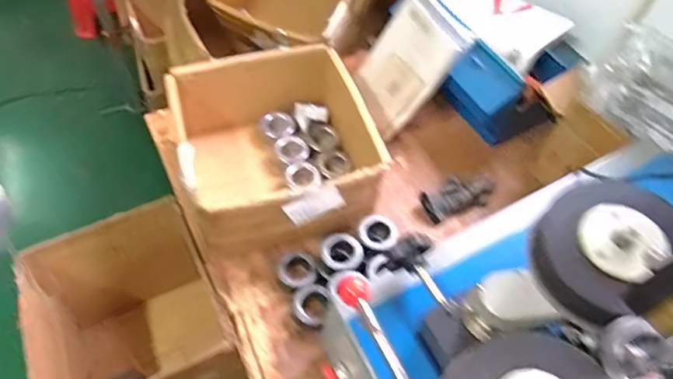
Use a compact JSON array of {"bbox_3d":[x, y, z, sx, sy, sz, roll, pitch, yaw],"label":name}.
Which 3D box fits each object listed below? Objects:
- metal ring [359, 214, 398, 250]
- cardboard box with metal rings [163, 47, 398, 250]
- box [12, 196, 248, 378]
[{"bbox_3d":[0.073,0.074,0.873,0.066,0.024,0.057,6,53,0],"label":"metal ring"},{"bbox_3d":[-0.113,-0.072,0.924,0.333,0.173,0.334,-13,55,-13],"label":"cardboard box with metal rings"},{"bbox_3d":[-0.385,0.297,0.964,0.314,0.388,0.320,-21,57,-19],"label":"box"}]

